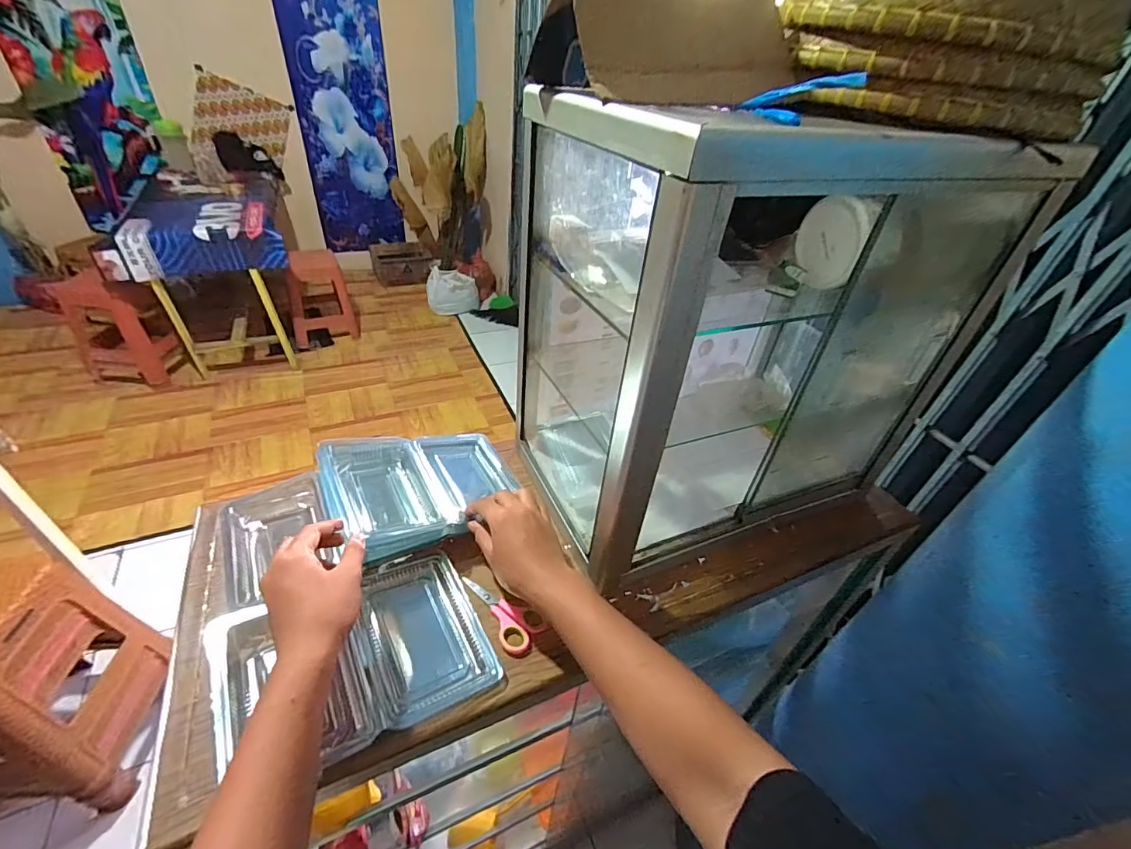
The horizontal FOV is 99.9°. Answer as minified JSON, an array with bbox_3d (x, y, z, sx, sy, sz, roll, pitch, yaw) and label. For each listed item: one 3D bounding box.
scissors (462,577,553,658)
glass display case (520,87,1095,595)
[{"bbox_3d":[-0.079,0.219,0.565,0.120,0.009,0.053,34,47,29],"label":"scissors"},{"bbox_3d":[0.213,-0.122,0.613,0.480,0.471,0.313,-15,44,-24],"label":"glass display case"}]

